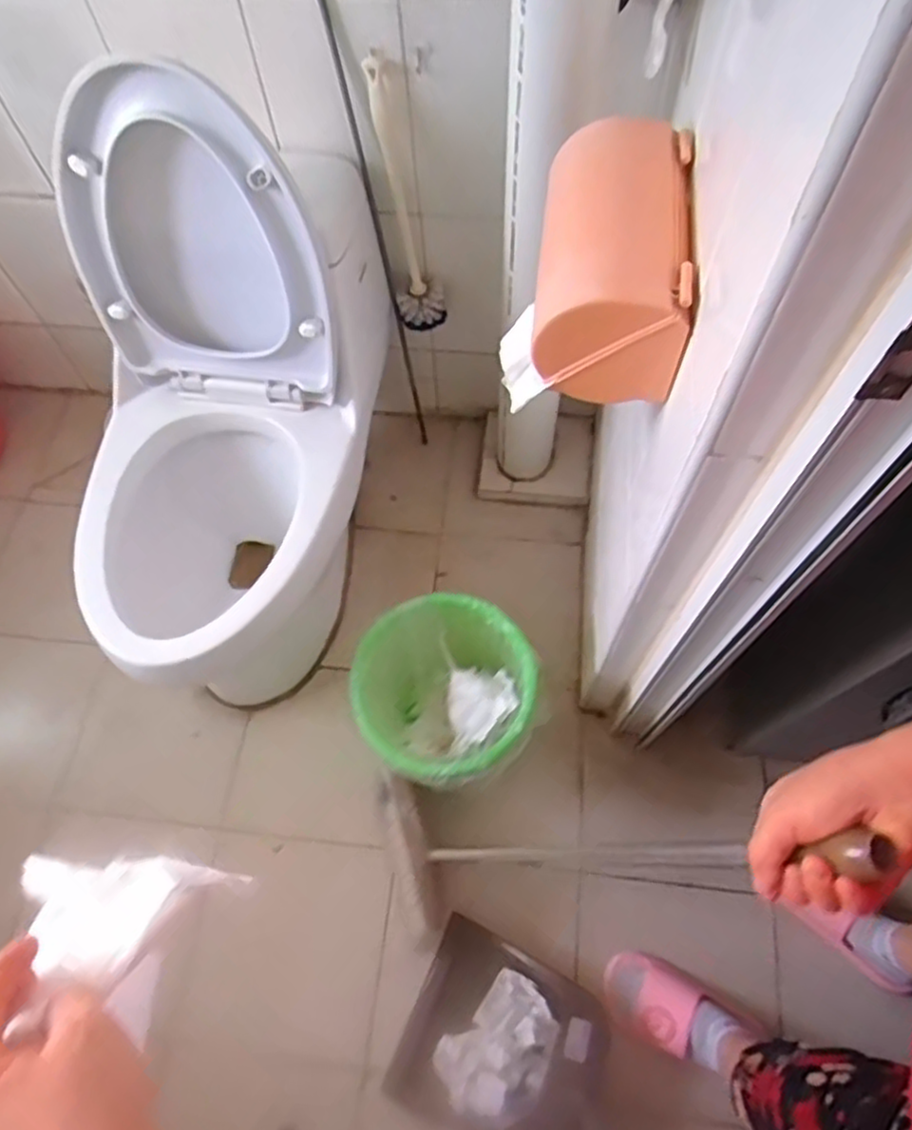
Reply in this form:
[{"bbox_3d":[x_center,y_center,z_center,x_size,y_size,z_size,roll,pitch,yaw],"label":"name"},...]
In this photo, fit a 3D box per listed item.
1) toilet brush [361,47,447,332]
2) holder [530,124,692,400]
[{"bbox_3d":[-0.068,-0.534,1.079,0.083,0.383,0.097,-6,65,0],"label":"toilet brush"},{"bbox_3d":[0.147,-0.293,0.674,0.130,0.136,0.224,5,65,5],"label":"holder"}]

